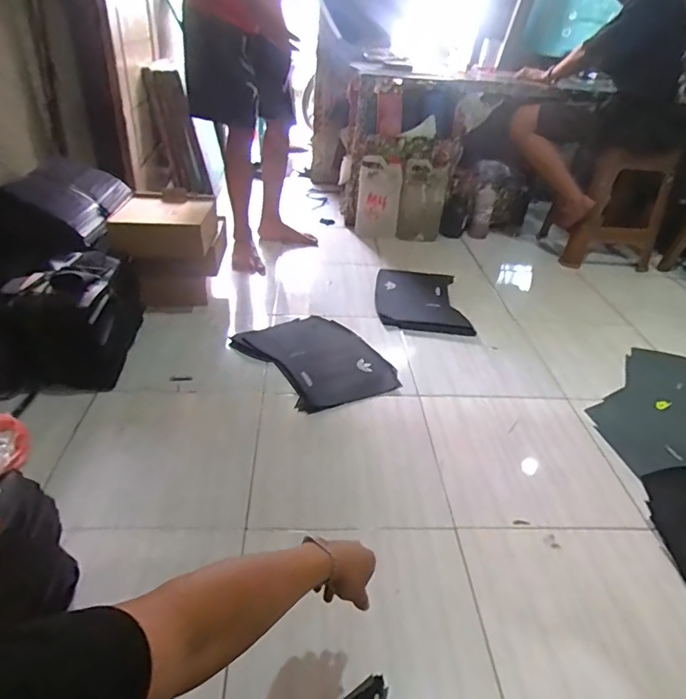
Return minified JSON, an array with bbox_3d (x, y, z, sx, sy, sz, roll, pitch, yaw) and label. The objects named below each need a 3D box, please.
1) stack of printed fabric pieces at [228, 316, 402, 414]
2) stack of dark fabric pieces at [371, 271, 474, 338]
[{"bbox_3d":[-0.071,0.016,1.394,0.321,0.021,0.430,-21,41,-33],"label":"stack of printed fabric pieces"},{"bbox_3d":[0.261,-0.175,1.693,0.301,0.046,0.388,3,33,-2],"label":"stack of dark fabric pieces"}]

